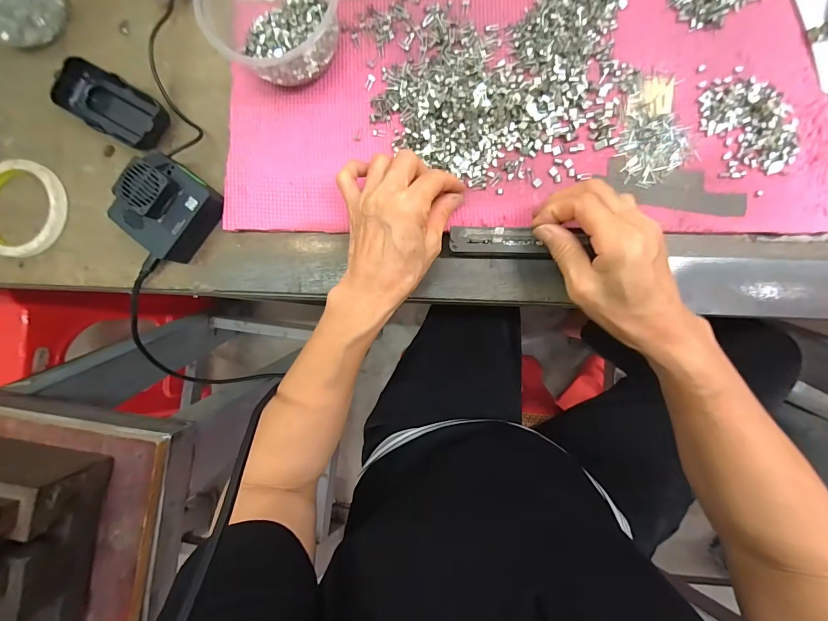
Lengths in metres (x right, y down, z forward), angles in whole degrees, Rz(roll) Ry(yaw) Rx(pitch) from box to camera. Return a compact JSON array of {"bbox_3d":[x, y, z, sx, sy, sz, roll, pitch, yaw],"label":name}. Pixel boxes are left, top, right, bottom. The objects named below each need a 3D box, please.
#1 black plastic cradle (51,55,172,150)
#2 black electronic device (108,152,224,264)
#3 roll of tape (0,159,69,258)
[{"bbox_3d":[-0.293,-0.199,0.353,0.115,0.024,0.053,27,93,5],"label":"black plastic cradle"},{"bbox_3d":[-0.229,-0.094,0.335,0.068,0.045,0.080,36,94,4],"label":"black electronic device"},{"bbox_3d":[-0.405,-0.105,0.366,0.100,0.016,0.094,0,91,6],"label":"roll of tape"}]

